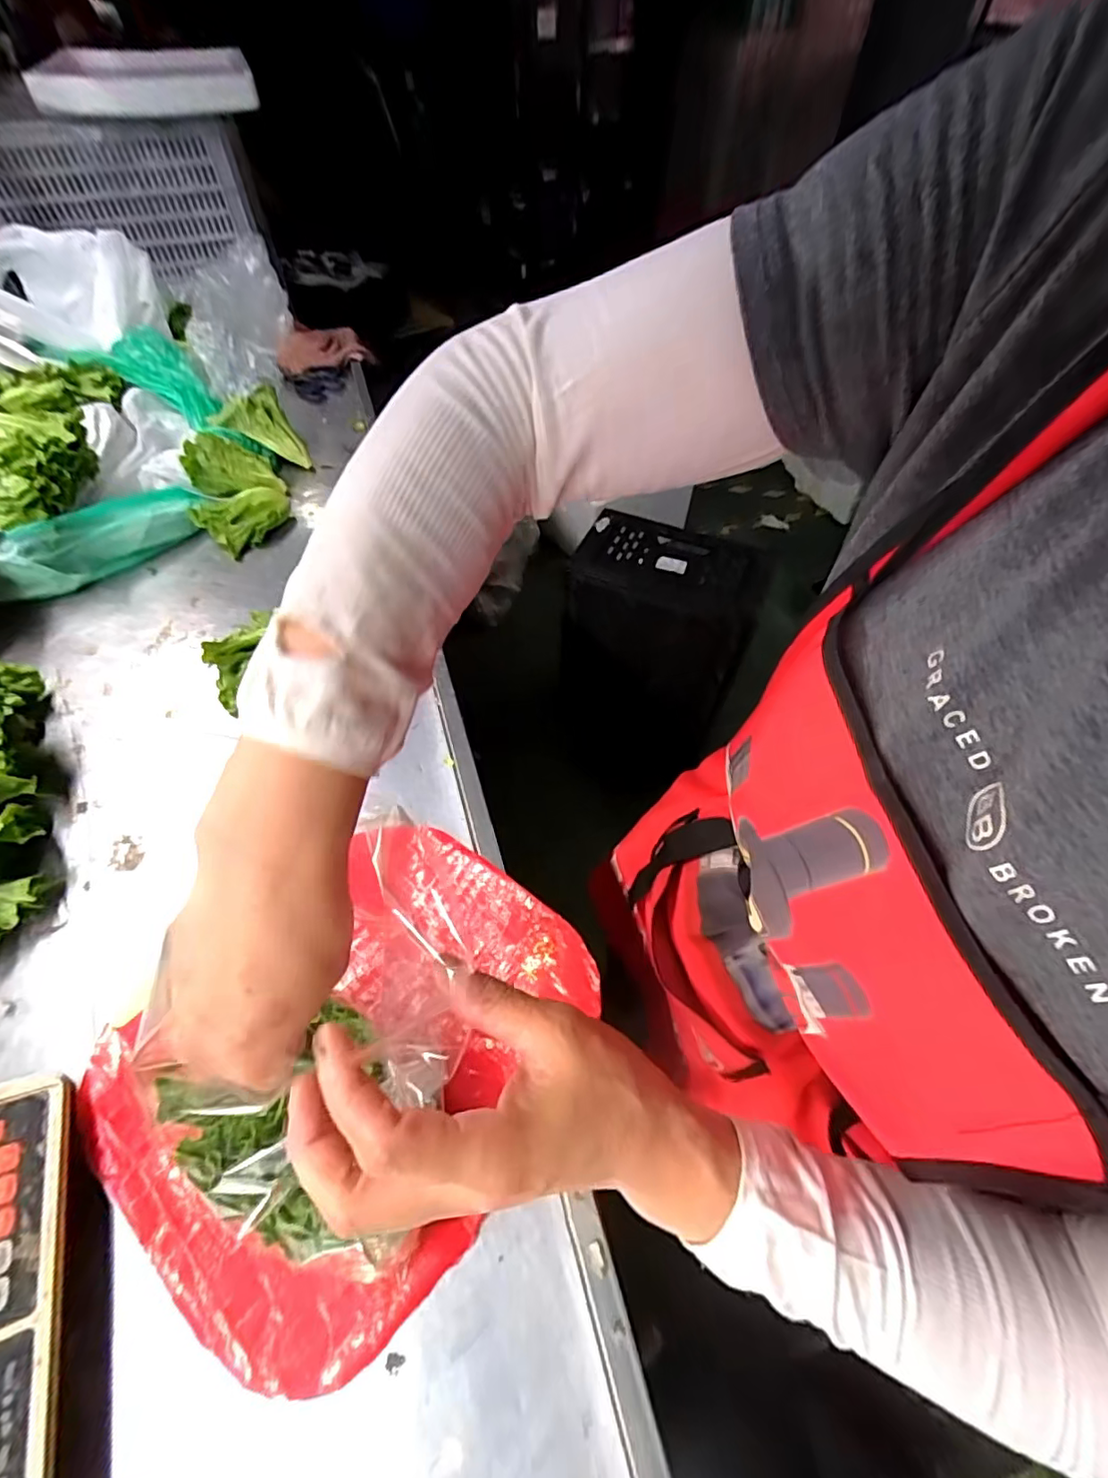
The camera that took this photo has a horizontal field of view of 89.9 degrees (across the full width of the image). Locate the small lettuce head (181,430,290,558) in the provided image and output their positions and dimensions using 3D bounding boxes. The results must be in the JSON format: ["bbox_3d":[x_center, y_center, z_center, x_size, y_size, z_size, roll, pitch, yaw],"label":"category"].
[{"bbox_3d":[-0.461,-0.357,0.806,0.132,0.073,0.196,-25,59,-17],"label":"small lettuce head"}]

